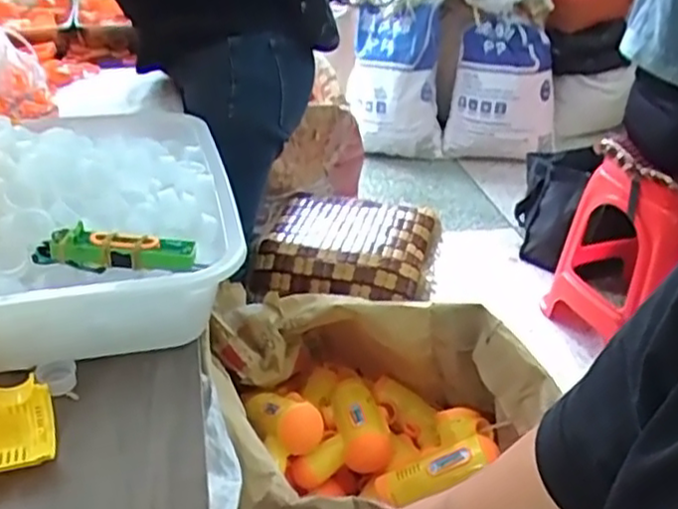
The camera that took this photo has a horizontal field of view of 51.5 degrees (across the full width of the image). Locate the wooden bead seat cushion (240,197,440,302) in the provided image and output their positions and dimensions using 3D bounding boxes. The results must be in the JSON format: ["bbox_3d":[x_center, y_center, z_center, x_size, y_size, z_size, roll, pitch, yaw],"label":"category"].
[{"bbox_3d":[0.015,-0.013,1.271,0.302,0.065,0.273,7,31,8],"label":"wooden bead seat cushion"}]

